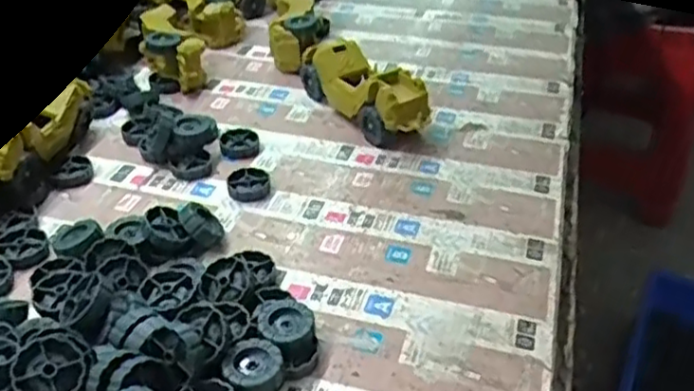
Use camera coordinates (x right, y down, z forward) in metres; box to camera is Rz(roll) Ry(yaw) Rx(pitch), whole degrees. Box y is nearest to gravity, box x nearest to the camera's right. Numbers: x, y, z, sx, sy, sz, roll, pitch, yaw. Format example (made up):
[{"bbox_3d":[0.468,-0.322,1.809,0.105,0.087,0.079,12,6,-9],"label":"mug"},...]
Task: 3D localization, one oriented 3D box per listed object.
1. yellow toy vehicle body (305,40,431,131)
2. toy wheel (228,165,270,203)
[{"bbox_3d":[0.019,-0.109,0.695,0.047,0.063,0.166,-23,42,-25],"label":"yellow toy vehicle body"},{"bbox_3d":[-0.089,-0.010,0.609,0.038,0.011,0.040,-1,38,1],"label":"toy wheel"}]

